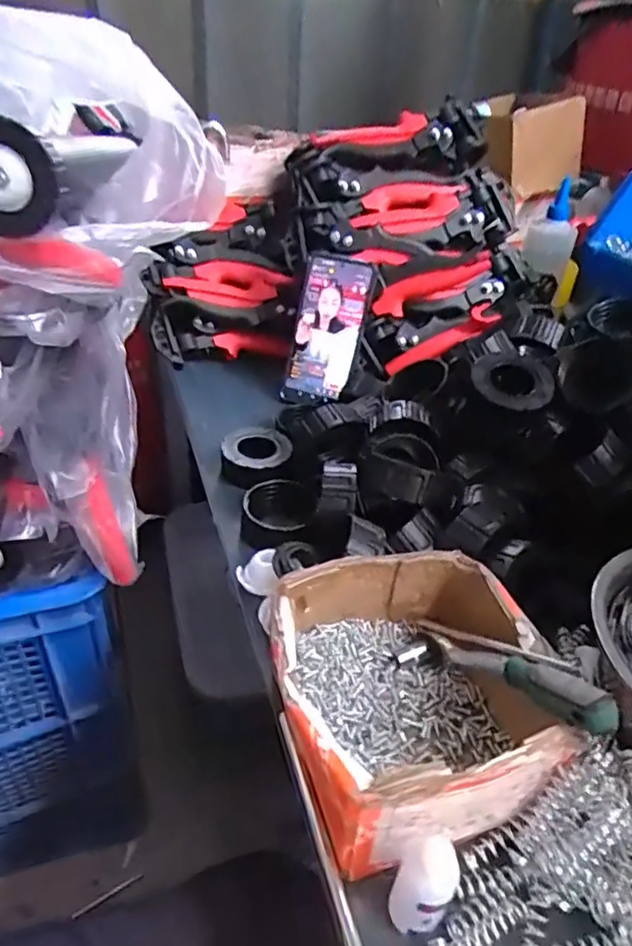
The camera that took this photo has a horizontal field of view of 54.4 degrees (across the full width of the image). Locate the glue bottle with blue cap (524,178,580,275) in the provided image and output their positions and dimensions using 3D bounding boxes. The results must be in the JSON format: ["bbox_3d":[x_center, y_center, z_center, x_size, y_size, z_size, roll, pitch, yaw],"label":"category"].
[{"bbox_3d":[0.302,-0.307,0.785,0.060,0.108,0.047,18,38,16],"label":"glue bottle with blue cap"}]

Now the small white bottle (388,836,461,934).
[{"bbox_3d":[0.051,0.191,0.287,0.025,0.059,0.026,24,40,24],"label":"small white bottle"}]

